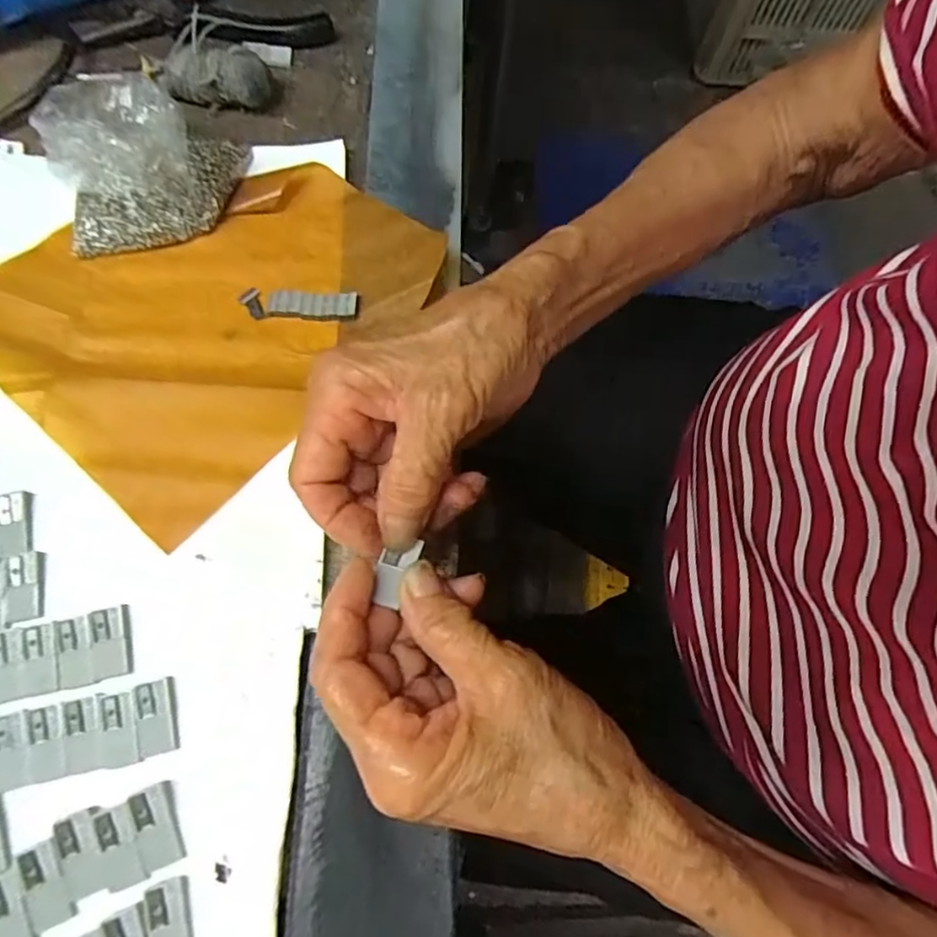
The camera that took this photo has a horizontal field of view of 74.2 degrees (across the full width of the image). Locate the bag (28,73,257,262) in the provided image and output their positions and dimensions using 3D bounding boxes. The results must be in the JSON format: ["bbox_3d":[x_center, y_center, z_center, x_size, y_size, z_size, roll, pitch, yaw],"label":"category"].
[{"bbox_3d":[-0.167,-0.161,0.317,0.091,0.045,0.080,-14,70,-7],"label":"bag"}]

